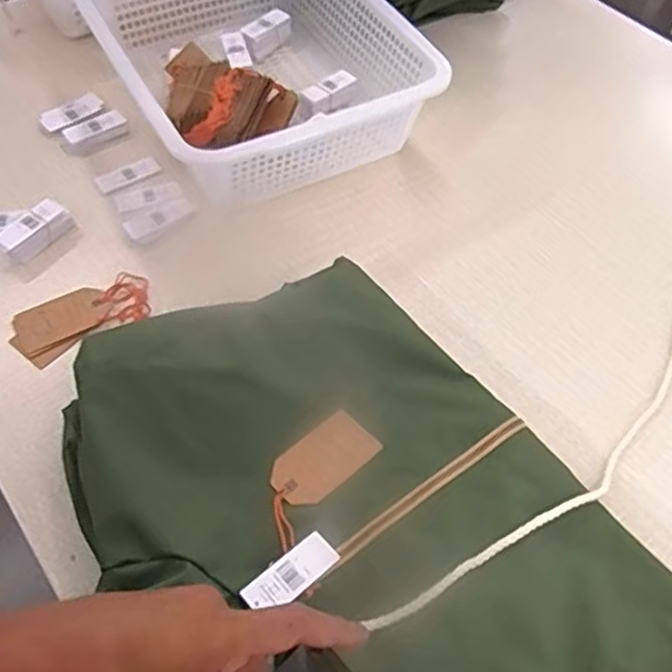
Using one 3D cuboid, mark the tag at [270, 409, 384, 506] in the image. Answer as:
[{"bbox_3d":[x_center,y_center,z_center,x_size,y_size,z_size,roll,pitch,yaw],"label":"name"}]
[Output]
[{"bbox_3d":[-0.012,0.113,0.620,0.099,0.005,0.057,-35,64,-24],"label":"tag"}]

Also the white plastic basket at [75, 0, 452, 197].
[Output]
[{"bbox_3d":[-0.121,-0.384,0.938,0.355,0.134,0.476,-24,59,-18],"label":"white plastic basket"}]

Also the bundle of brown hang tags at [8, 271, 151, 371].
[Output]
[{"bbox_3d":[-0.285,-0.026,0.762,0.151,0.011,0.070,-30,62,-21],"label":"bundle of brown hang tags"}]

